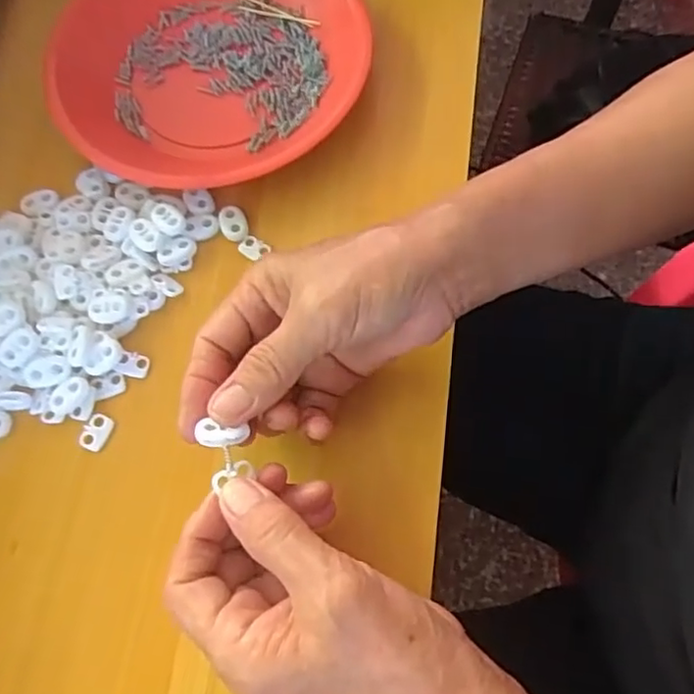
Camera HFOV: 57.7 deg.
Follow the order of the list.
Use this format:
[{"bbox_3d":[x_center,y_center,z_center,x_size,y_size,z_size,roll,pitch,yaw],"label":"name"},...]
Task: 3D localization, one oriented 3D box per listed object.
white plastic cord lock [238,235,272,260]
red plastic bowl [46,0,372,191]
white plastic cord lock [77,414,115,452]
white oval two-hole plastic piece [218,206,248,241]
[{"bbox_3d":[-0.053,-0.056,0.362,0.018,0.004,0.012,32,74,13],"label":"white plastic cord lock"},{"bbox_3d":[-0.082,-0.178,0.393,0.183,0.033,0.186,-1,70,2],"label":"red plastic bowl"},{"bbox_3d":[-0.131,0.044,0.328,0.013,0.004,0.019,20,72,9],"label":"white plastic cord lock"},{"bbox_3d":[-0.066,-0.073,0.365,0.015,0.005,0.022,-17,70,-4],"label":"white oval two-hole plastic piece"}]

